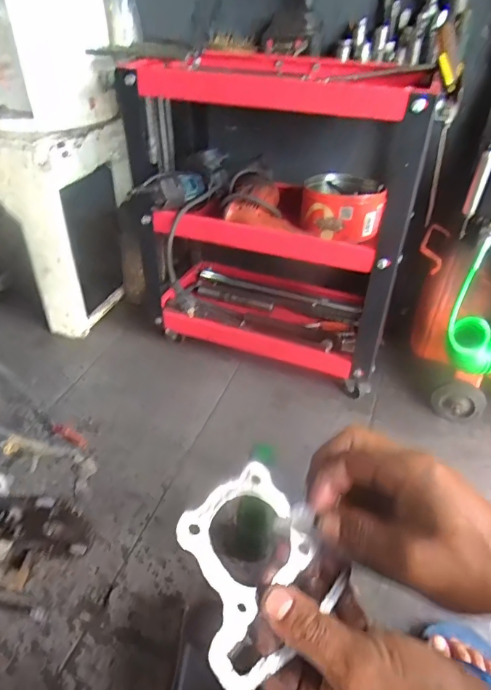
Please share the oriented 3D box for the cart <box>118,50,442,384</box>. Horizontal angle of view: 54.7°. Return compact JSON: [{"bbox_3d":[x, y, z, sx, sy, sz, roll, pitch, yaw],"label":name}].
[{"bbox_3d":[0.033,-0.261,0.934,0.568,0.501,0.361,15,40,17],"label":"cart"}]

